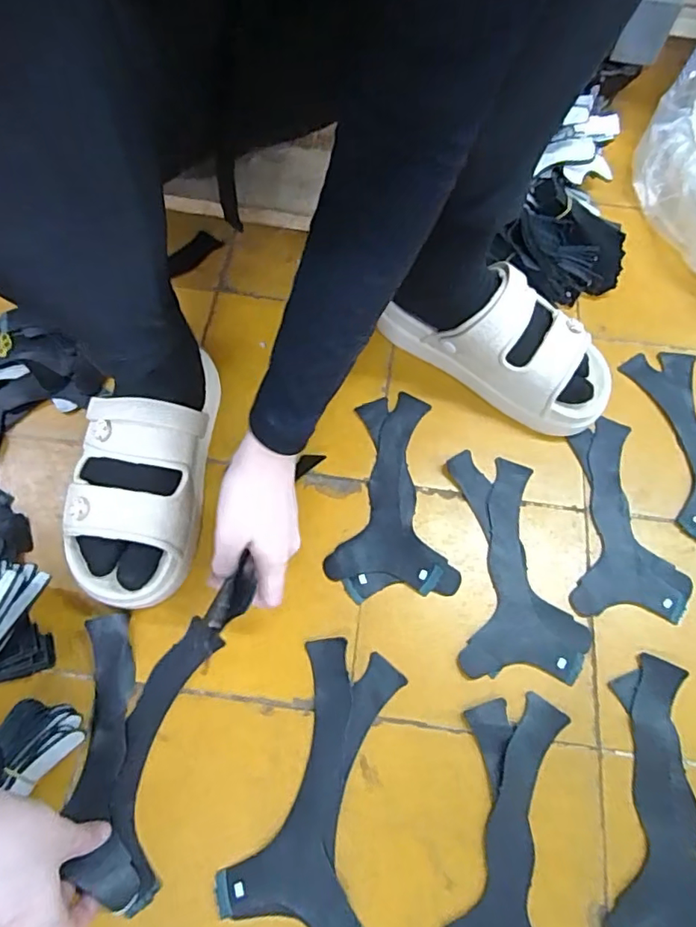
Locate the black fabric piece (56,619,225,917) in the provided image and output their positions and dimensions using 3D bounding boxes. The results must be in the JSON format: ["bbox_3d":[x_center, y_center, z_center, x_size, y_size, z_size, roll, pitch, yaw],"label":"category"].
[{"bbox_3d":[-0.158,0.219,0.421,0.095,0.014,0.195,-1,67,-2],"label":"black fabric piece"}]

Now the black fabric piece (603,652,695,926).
[{"bbox_3d":[0.246,0.260,0.422,0.102,0.007,0.204,4,66,0],"label":"black fabric piece"}]

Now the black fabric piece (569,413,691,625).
[{"bbox_3d":[0.261,0.050,0.520,0.099,0.005,0.190,6,67,5],"label":"black fabric piece"}]

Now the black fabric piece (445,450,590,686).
[{"bbox_3d":[0.150,0.086,0.499,0.106,0.004,0.200,2,66,-1],"label":"black fabric piece"}]

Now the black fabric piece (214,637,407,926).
[{"bbox_3d":[-0.016,0.245,0.424,0.099,0.004,0.195,17,67,6],"label":"black fabric piece"}]

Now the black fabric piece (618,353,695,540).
[{"bbox_3d":[0.351,-0.027,0.554,0.093,0.007,0.197,-9,67,1],"label":"black fabric piece"}]

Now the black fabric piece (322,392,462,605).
[{"bbox_3d":[0.032,0.028,0.525,0.110,0.006,0.196,-4,67,-3],"label":"black fabric piece"}]

